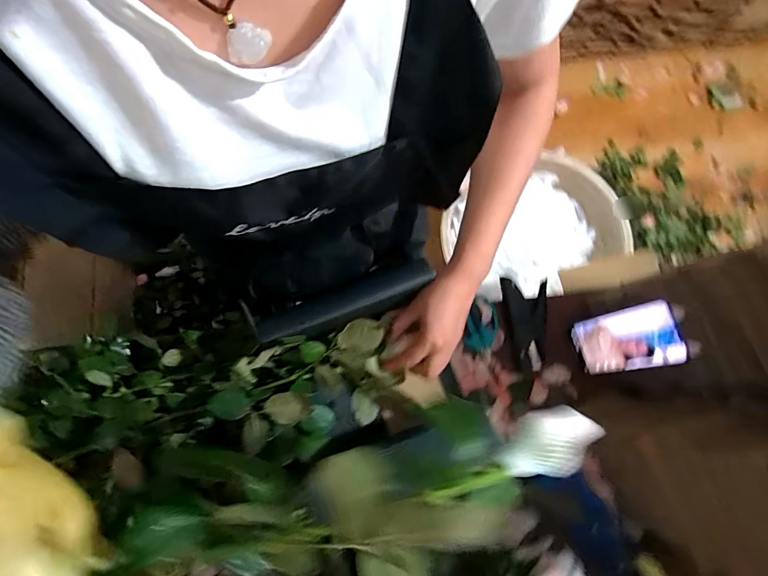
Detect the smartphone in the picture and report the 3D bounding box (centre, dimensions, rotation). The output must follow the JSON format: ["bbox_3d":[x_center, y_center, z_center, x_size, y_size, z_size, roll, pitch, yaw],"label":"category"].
[{"bbox_3d":[0.334,0.075,0.551,0.008,0.155,0.082,-7,75,-26],"label":"smartphone"}]

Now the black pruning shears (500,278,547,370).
[{"bbox_3d":[0.221,0.056,0.625,0.067,0.015,0.139,6,77,1],"label":"black pruning shears"}]

